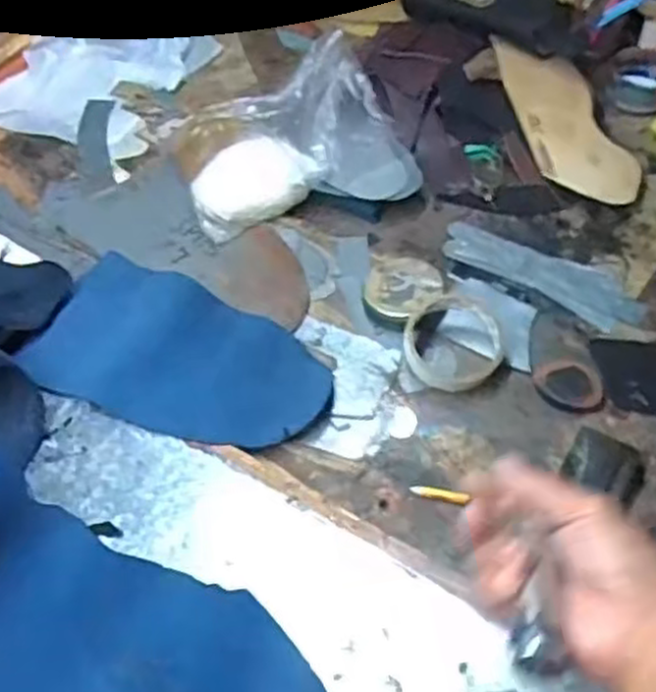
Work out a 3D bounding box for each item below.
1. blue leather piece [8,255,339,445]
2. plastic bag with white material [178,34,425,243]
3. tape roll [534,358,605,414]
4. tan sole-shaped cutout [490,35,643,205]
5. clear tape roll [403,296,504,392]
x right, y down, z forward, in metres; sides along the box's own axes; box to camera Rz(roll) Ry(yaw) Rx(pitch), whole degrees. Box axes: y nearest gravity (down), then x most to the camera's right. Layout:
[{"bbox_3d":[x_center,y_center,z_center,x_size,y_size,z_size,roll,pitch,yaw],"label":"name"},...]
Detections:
[{"bbox_3d":[-0.125,0.004,0.717,0.267,0.023,0.168,17,53,10],"label":"blue leather piece"},{"bbox_3d":[-0.032,-0.217,0.842,0.238,0.116,0.164,-9,53,-10],"label":"plastic bag with white material"},{"bbox_3d":[0.208,0.034,0.670,0.054,0.010,0.058,2,52,-2],"label":"tape roll"},{"bbox_3d":[0.256,-0.251,0.853,0.102,0.017,0.237,-11,60,-10],"label":"tan sole-shaped cutout"},{"bbox_3d":[0.111,-0.003,0.691,0.083,0.019,0.085,0,79,-1],"label":"clear tape roll"}]

